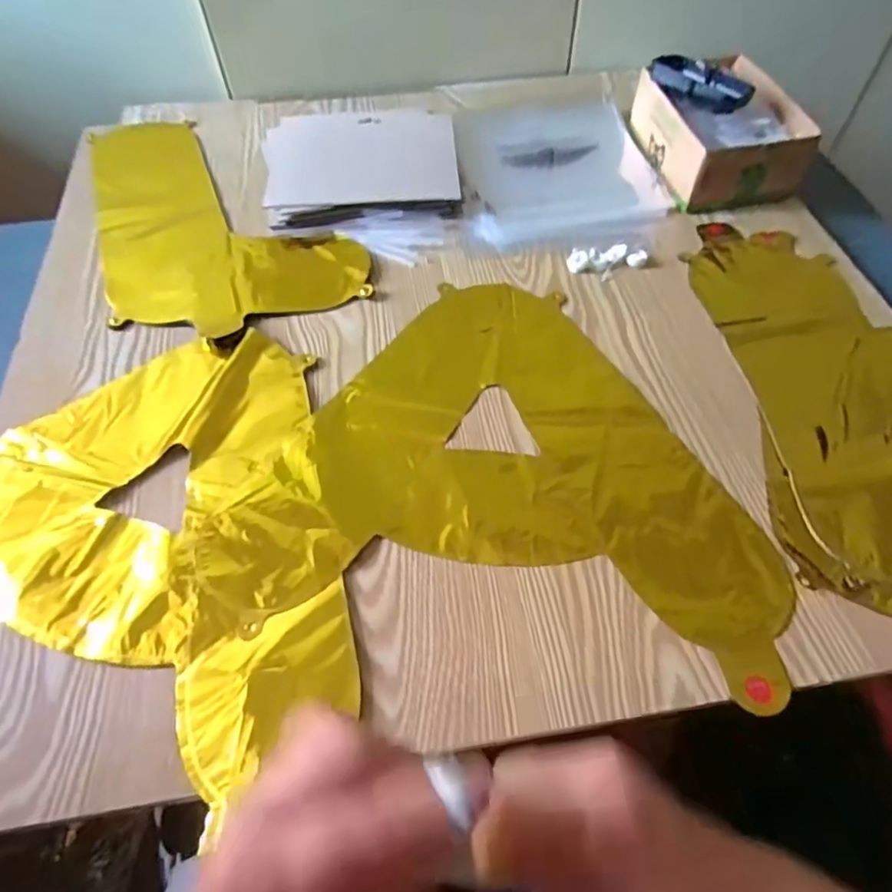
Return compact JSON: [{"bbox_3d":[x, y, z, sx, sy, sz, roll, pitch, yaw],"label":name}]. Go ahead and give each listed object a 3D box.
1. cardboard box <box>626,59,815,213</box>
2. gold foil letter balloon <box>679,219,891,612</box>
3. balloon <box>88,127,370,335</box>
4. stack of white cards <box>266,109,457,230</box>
[{"bbox_3d":[0.302,-0.353,0.662,0.131,0.071,0.191,-8,56,-4],"label":"cardboard box"},{"bbox_3d":[0.343,-0.040,0.474,0.207,0.014,0.422,0,56,1],"label":"gold foil letter balloon"},{"bbox_3d":[-0.254,-0.263,0.642,0.241,0.005,0.394,-20,58,-12],"label":"balloon"},{"bbox_3d":[-0.092,-0.307,0.640,0.204,0.021,0.168,-5,56,-2],"label":"stack of white cards"}]

